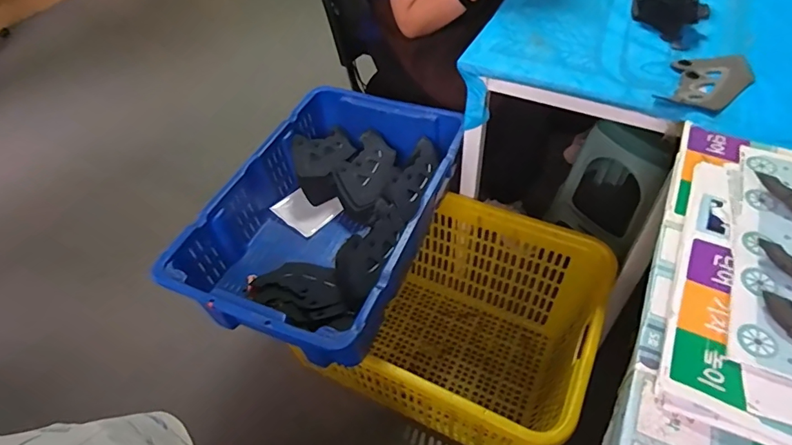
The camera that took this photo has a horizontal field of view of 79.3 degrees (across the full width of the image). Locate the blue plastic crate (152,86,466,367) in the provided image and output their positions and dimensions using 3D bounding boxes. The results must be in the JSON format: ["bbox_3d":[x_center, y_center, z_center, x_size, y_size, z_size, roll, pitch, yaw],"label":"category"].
[{"bbox_3d":[-0.141,-0.026,1.089,0.438,0.180,0.668,18,53,17],"label":"blue plastic crate"}]

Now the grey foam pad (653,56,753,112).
[{"bbox_3d":[0.556,-0.255,0.854,0.122,0.007,0.204,31,58,26],"label":"grey foam pad"}]

